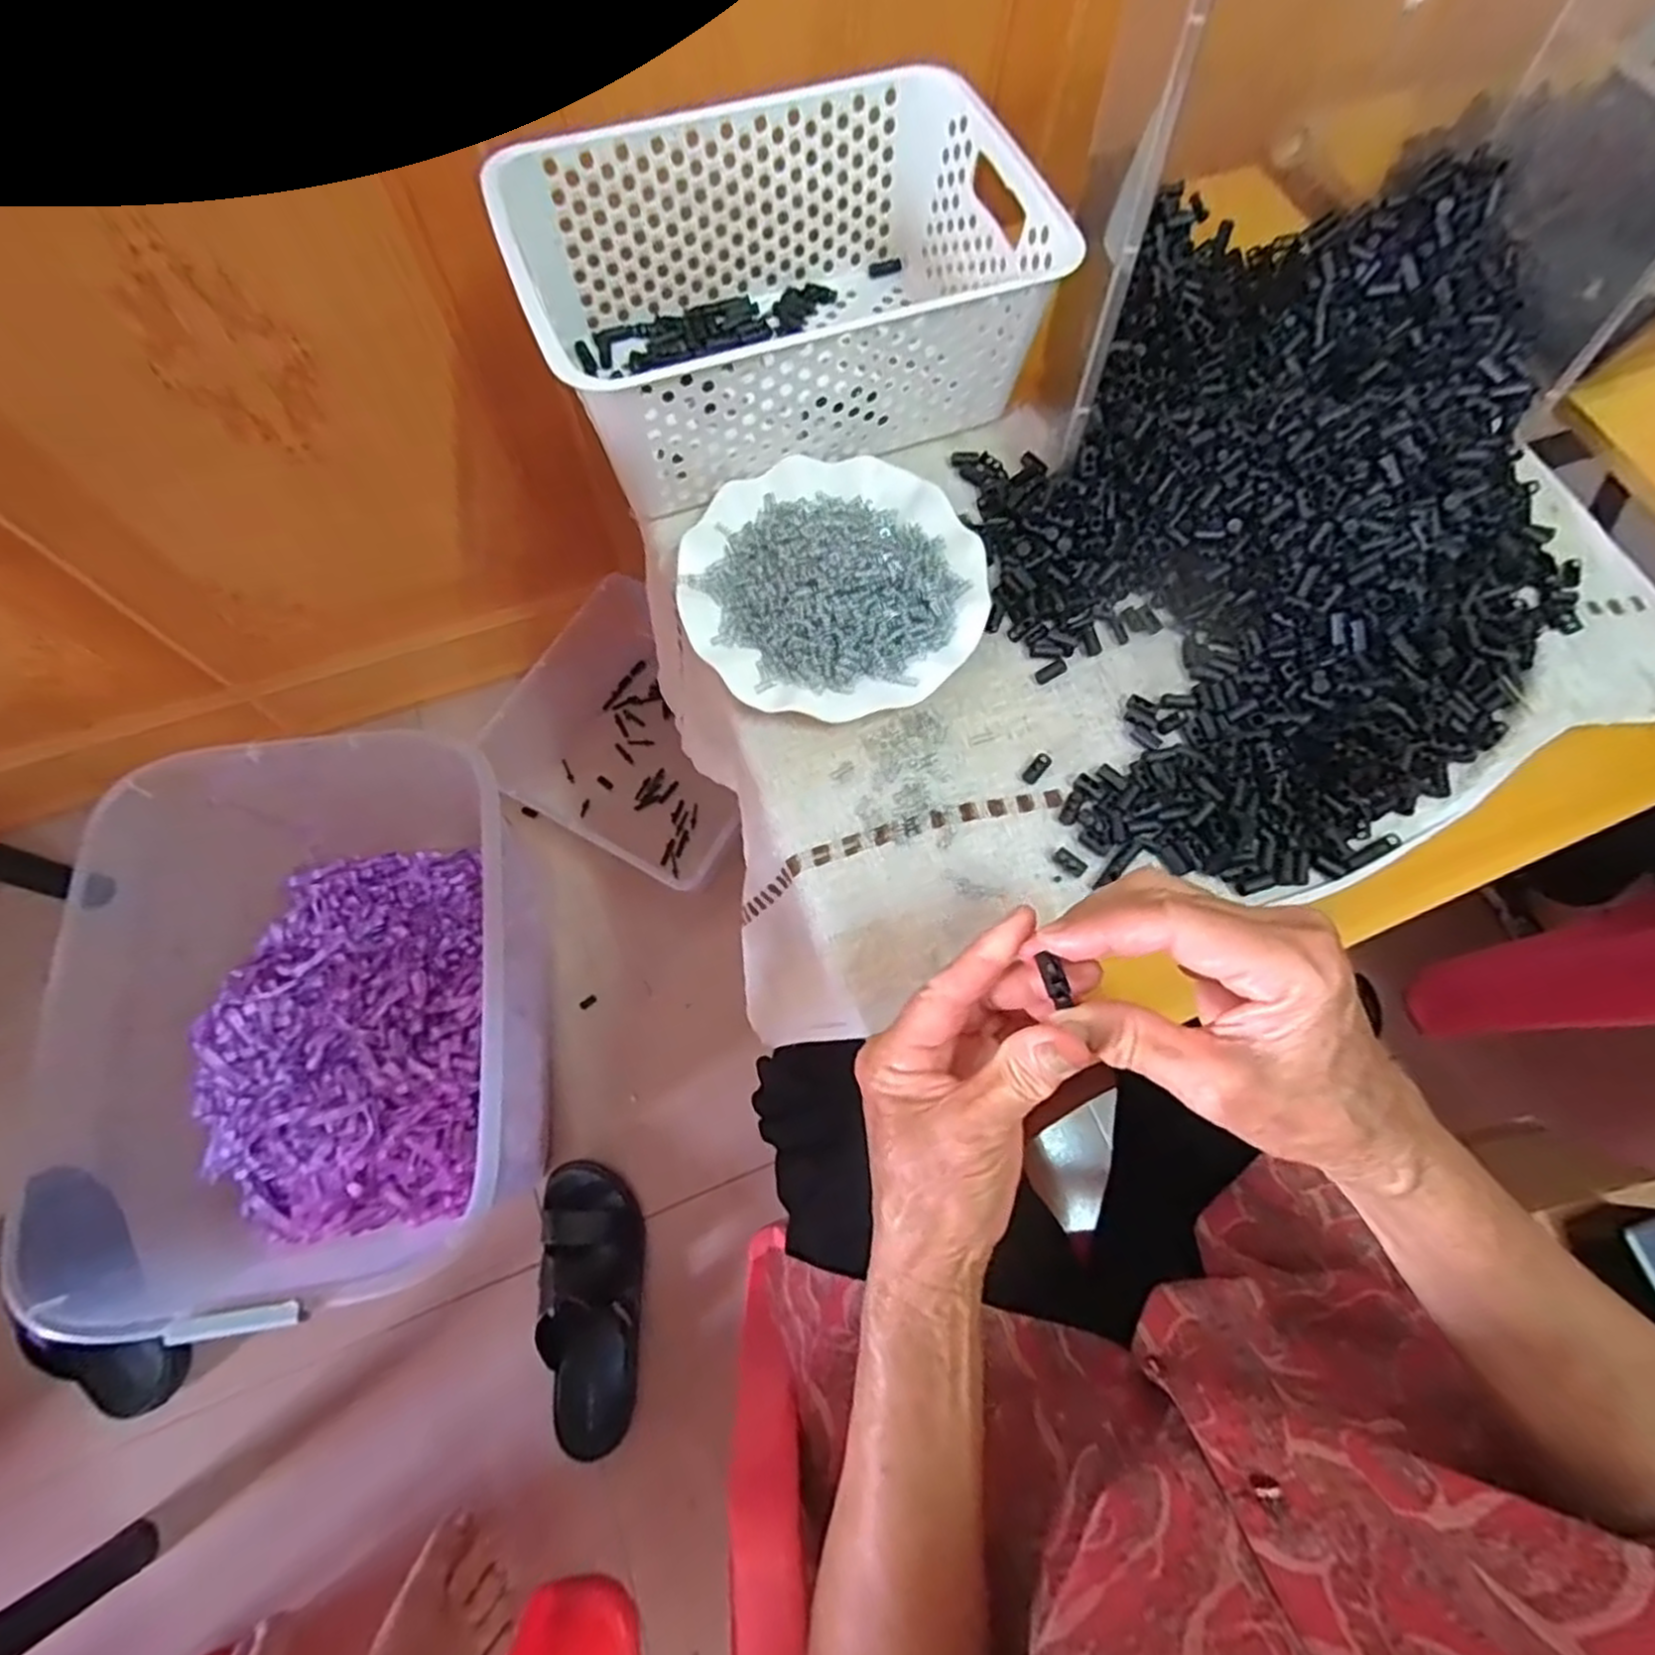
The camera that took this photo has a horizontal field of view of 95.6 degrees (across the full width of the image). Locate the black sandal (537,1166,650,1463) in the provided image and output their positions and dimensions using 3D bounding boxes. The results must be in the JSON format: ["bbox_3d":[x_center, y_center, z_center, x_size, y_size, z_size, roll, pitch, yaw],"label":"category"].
[{"bbox_3d":[-0.232,0.469,0.746,0.094,0.062,0.242,-6,71,-4],"label":"black sandal"}]

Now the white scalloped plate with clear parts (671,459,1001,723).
[{"bbox_3d":[0.004,-0.152,0.450,0.177,0.050,0.169,1,70,-2],"label":"white scalloped plate with clear parts"}]

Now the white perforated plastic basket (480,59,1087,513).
[{"bbox_3d":[-0.030,-0.338,0.483,0.301,0.111,0.198,-19,72,-9],"label":"white perforated plastic basket"}]

